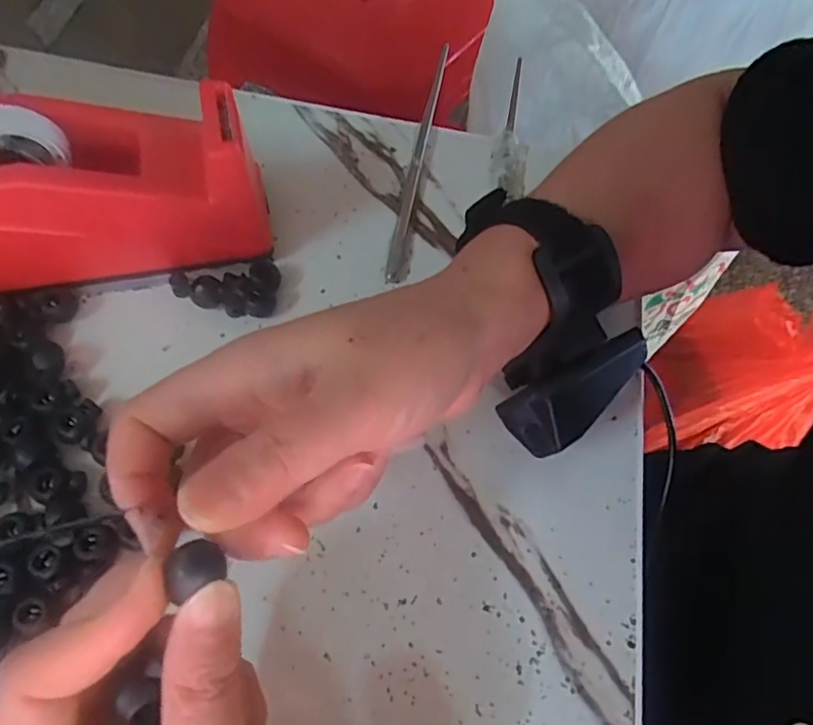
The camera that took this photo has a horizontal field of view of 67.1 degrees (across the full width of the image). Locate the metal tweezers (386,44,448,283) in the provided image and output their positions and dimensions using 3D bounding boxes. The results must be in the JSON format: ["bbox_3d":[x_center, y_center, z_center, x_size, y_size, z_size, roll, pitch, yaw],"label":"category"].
[{"bbox_3d":[0.007,-0.116,0.341,0.010,0.013,0.165,9,63,1],"label":"metal tweezers"}]

